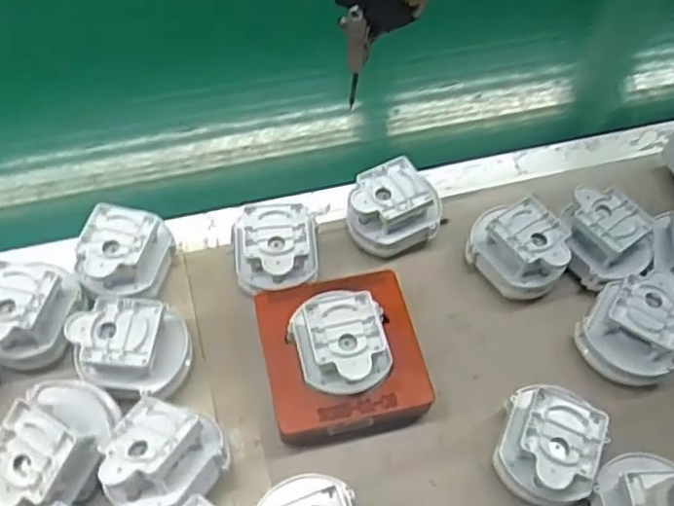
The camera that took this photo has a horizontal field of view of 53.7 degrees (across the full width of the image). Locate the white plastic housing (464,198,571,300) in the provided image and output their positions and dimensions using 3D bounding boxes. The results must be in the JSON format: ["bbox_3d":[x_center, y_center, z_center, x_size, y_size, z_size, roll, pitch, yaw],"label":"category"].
[{"bbox_3d":[0.132,-0.002,0.483,0.052,0.052,0.068,-37,68,-23],"label":"white plastic housing"}]

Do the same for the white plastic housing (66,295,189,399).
[{"bbox_3d":[-0.131,0.063,0.426,0.069,0.047,0.056,8,59,1],"label":"white plastic housing"}]

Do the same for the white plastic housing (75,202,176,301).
[{"bbox_3d":[-0.146,0.006,0.464,0.053,0.050,0.059,9,59,2],"label":"white plastic housing"}]

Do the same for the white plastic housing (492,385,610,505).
[{"bbox_3d":[0.128,0.121,0.409,0.053,0.051,0.063,18,59,7],"label":"white plastic housing"}]

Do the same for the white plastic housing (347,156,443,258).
[{"bbox_3d":[0.041,-0.031,0.496,0.063,0.047,0.054,-24,63,-17],"label":"white plastic housing"}]

